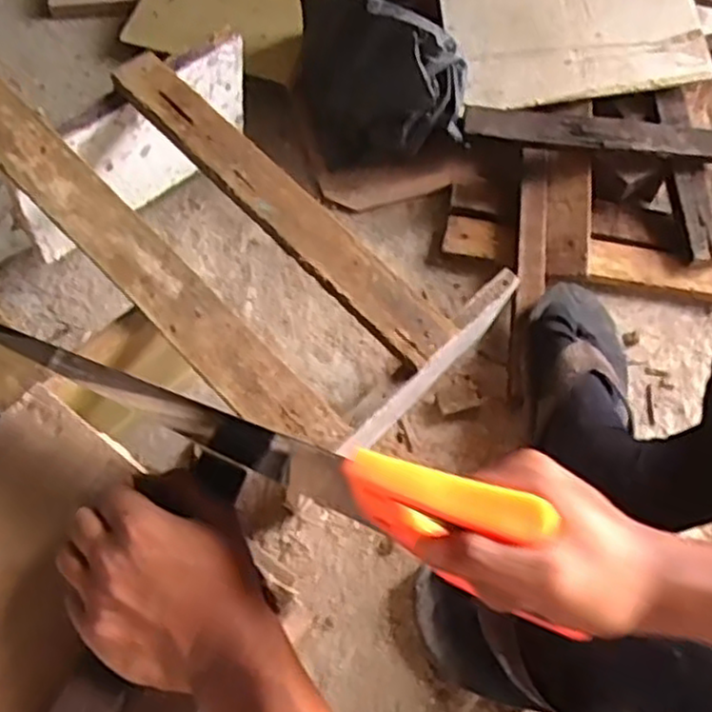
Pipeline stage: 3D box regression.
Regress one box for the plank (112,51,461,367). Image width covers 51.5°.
[{"bbox_3d":[-0.065,-0.128,0.596,0.049,0.015,0.356,-41,72,-18],"label":"plank"}]

